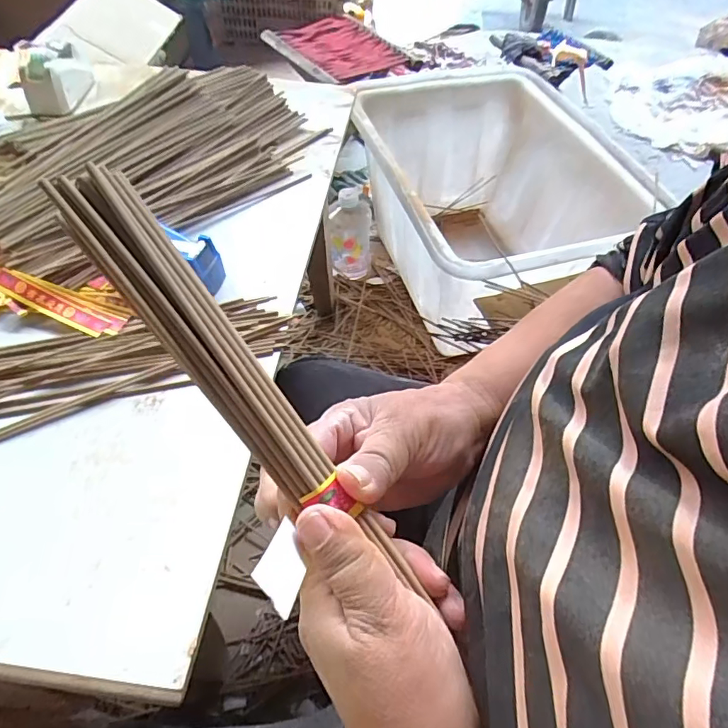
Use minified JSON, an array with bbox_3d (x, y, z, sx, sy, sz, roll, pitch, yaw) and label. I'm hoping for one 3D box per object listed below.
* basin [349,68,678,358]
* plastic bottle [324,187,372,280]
[{"bbox_3d":[0.245,-0.283,0.999,0.444,0.318,0.586,-13,56,-11],"label":"basin"},{"bbox_3d":[-0.032,-0.294,1.091,0.096,0.192,0.121,0,54,-2],"label":"plastic bottle"}]

